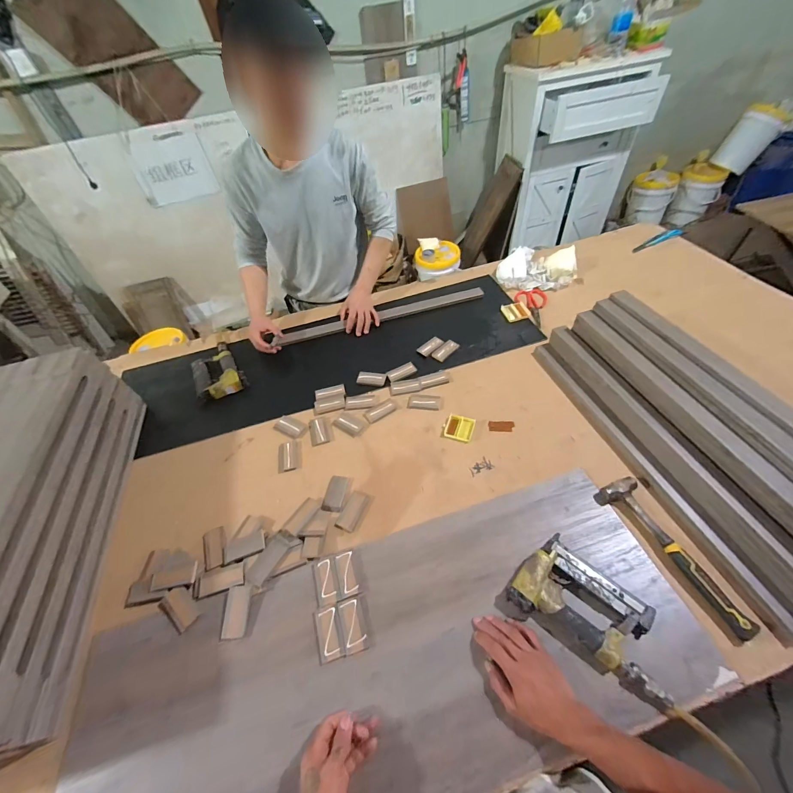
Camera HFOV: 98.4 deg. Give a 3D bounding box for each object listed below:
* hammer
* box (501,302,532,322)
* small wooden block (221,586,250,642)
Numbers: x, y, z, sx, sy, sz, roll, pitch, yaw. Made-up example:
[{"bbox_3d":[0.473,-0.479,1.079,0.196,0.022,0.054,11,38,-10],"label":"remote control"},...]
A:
[{"bbox_3d":[0.492,0.275,0.614,0.080,0.026,0.277,-21,52,-11],"label":"hammer"},{"bbox_3d":[0.384,-0.274,1.104,0.076,0.020,0.078,-10,51,-2],"label":"box"},{"bbox_3d":[-0.293,0.393,0.626,0.043,0.012,0.080,-6,51,1],"label":"small wooden block"}]

